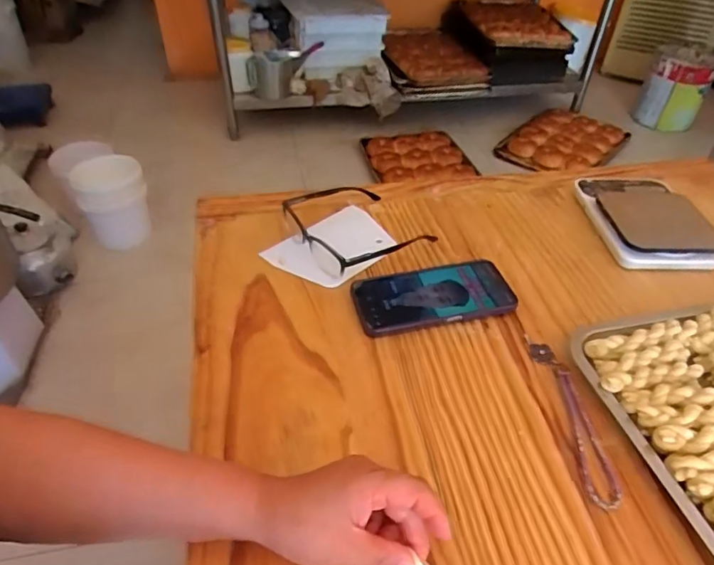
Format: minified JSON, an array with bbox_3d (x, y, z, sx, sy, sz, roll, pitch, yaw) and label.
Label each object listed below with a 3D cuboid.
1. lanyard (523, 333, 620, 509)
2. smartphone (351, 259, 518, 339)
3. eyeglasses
[{"bbox_3d":[0.183,0.109,0.441,0.028,0.007,0.163,-1,44,-4],"label":"lanyard"},{"bbox_3d":[0.079,0.015,0.539,0.159,0.018,0.075,-8,41,-10],"label":"smartphone"},{"bbox_3d":[-0.003,-0.072,0.607,0.142,0.047,0.154,-23,49,-25],"label":"eyeglasses"}]

